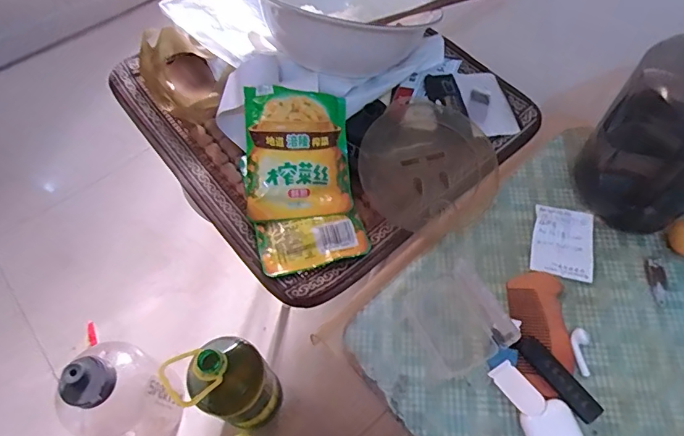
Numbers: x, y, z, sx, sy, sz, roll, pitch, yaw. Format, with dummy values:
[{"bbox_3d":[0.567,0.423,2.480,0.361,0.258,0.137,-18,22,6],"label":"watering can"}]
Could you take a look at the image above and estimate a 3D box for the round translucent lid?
[{"bbox_3d":[0.094,-0.055,0.502,0.142,0.015,0.142,1,77,-5],"label":"round translucent lid"}]

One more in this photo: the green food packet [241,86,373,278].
[{"bbox_3d":[-0.041,-0.041,0.470,0.107,0.019,0.182,-9,84,-9],"label":"green food packet"}]

